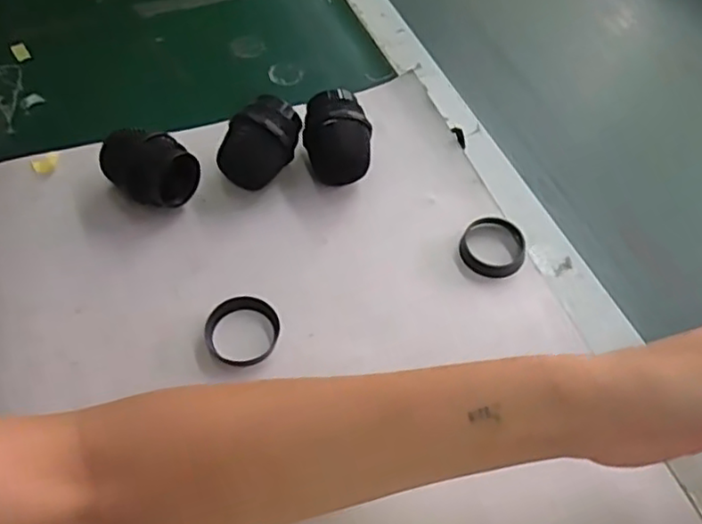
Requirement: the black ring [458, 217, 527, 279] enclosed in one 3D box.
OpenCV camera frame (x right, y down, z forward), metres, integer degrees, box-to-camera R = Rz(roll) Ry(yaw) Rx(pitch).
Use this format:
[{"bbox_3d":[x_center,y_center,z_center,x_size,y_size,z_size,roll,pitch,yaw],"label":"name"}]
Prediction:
[{"bbox_3d":[0.095,-0.010,0.433,0.042,0.015,0.042,2,55,-3],"label":"black ring"}]

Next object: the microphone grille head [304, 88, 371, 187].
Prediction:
[{"bbox_3d":[-0.010,-0.089,0.461,0.047,0.046,0.052,3,55,-3],"label":"microphone grille head"}]

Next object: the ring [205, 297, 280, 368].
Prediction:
[{"bbox_3d":[-0.065,0.042,0.386,0.044,0.008,0.045,2,55,-3],"label":"ring"}]

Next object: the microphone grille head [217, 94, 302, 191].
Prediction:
[{"bbox_3d":[-0.063,-0.085,0.453,0.047,0.048,0.058,17,56,7],"label":"microphone grille head"}]

